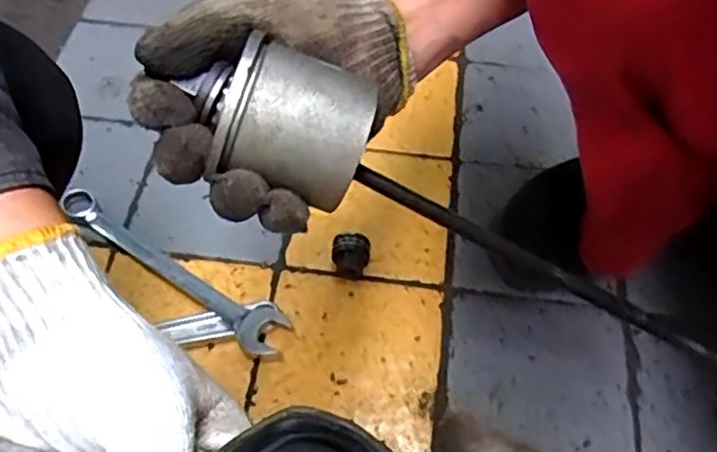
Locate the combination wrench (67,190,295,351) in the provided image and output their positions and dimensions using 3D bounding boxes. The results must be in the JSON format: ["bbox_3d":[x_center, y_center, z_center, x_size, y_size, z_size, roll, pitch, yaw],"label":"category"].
[{"bbox_3d":[-0.170,0.030,0.608,0.264,0.023,0.045,33,61,19],"label":"combination wrench"}]

